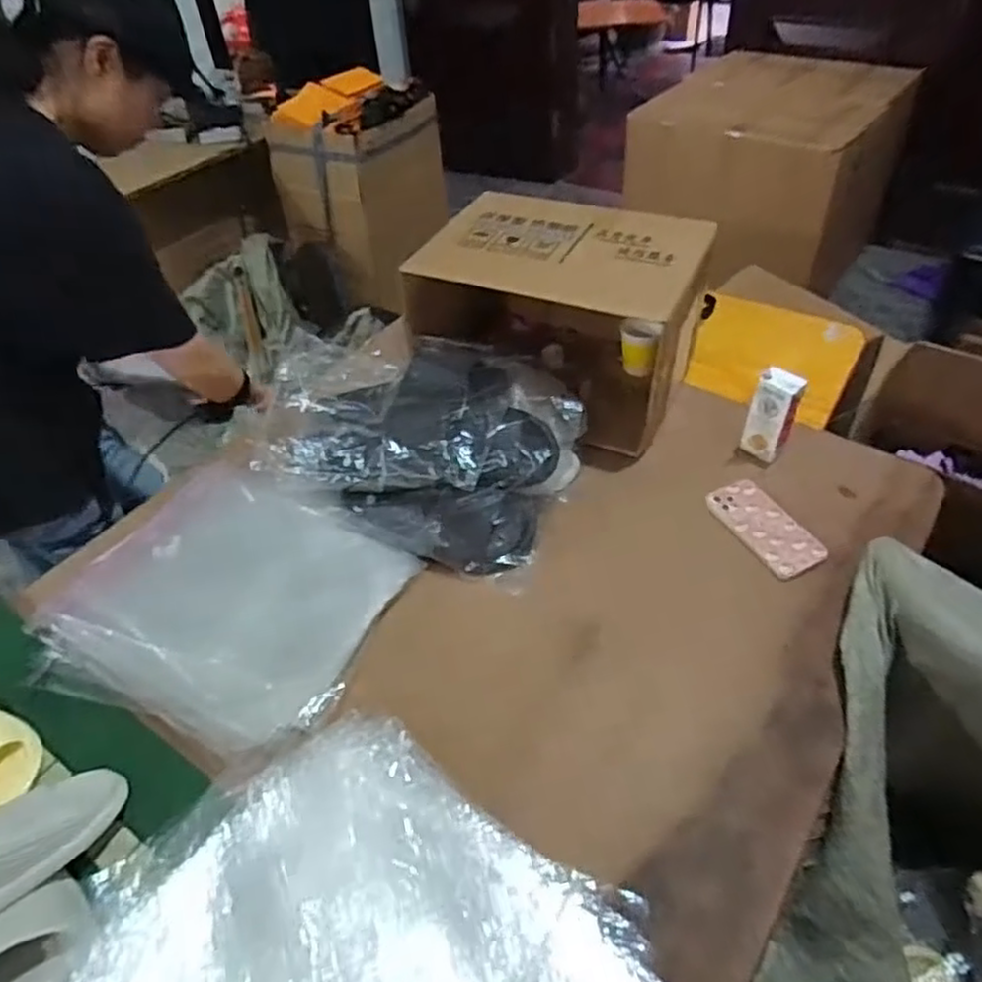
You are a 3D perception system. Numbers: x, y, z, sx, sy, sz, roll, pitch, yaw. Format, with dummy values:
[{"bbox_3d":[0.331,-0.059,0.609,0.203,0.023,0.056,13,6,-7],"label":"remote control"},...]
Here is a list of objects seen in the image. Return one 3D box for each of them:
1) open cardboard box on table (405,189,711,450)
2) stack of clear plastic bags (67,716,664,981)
[{"bbox_3d":[0.112,-0.270,1.099,0.398,0.255,0.285,18,50,22],"label":"open cardboard box on table"},{"bbox_3d":[-0.126,0.391,0.584,0.386,0.048,0.398,-36,53,-25],"label":"stack of clear plastic bags"}]

